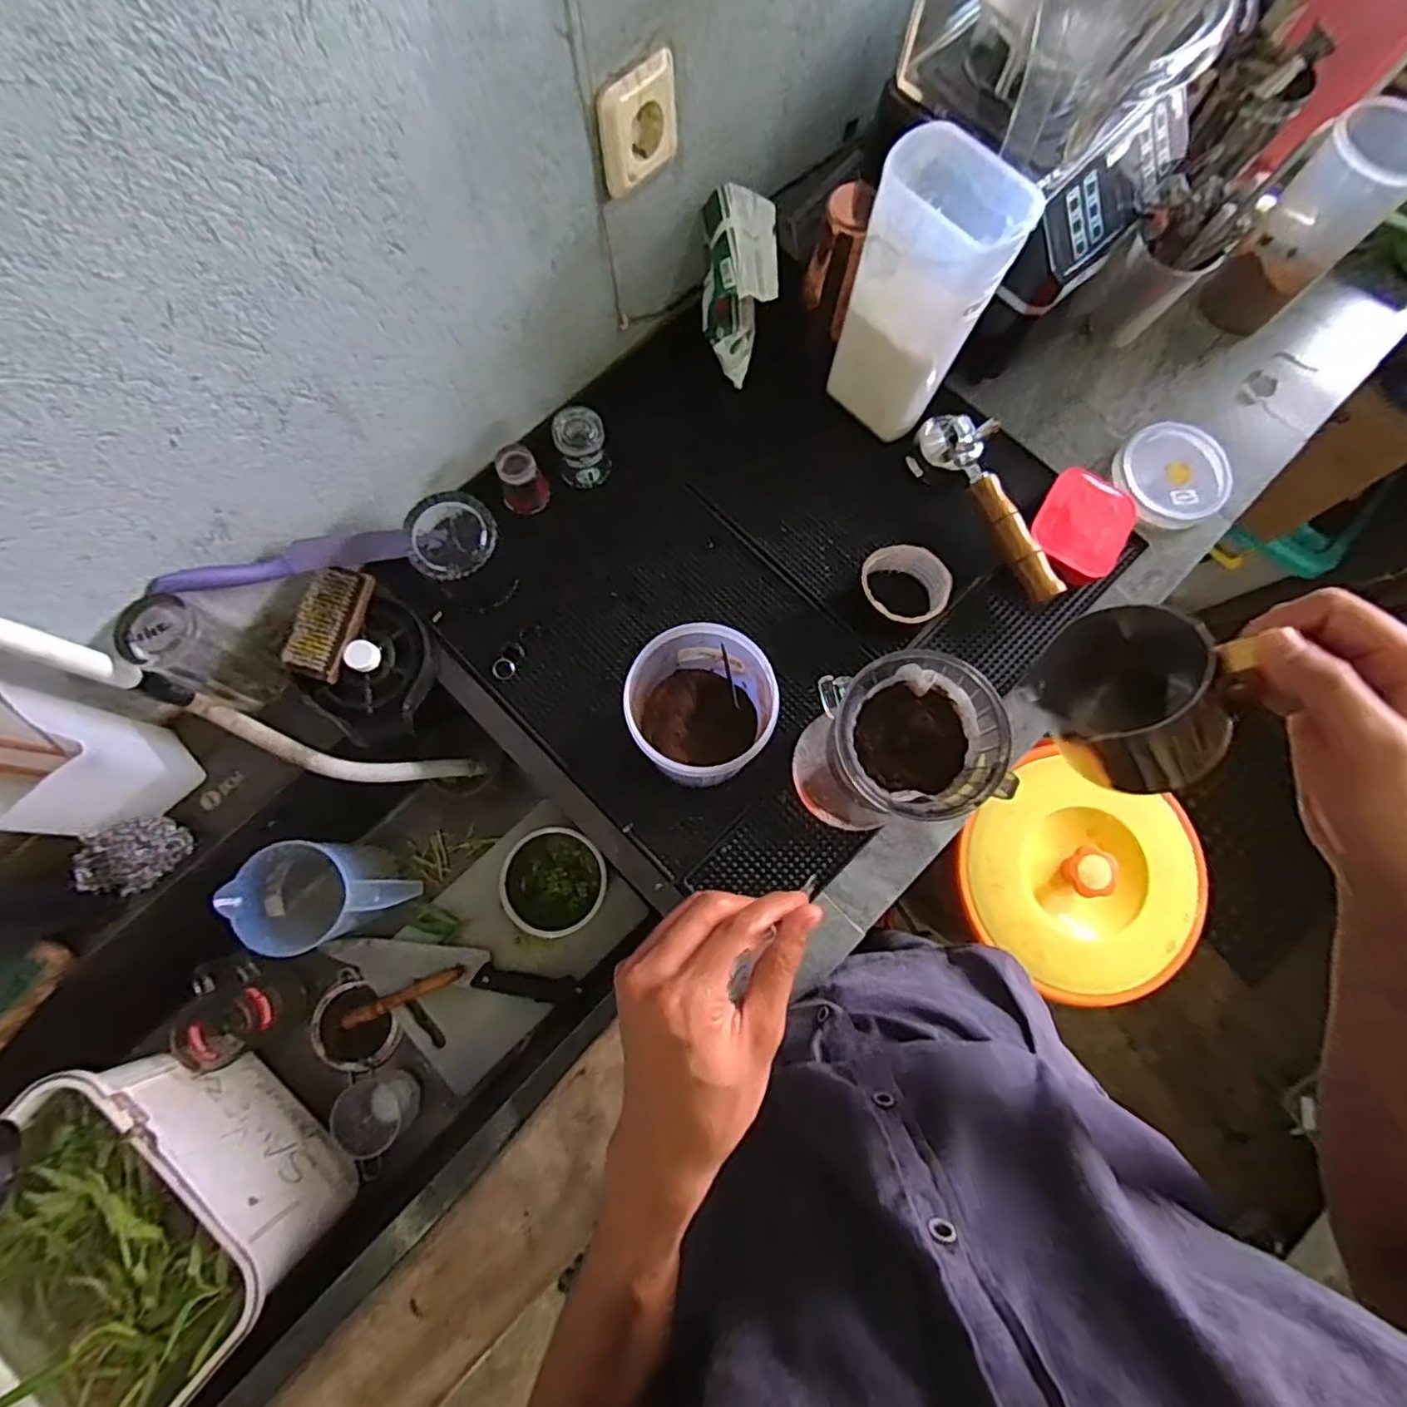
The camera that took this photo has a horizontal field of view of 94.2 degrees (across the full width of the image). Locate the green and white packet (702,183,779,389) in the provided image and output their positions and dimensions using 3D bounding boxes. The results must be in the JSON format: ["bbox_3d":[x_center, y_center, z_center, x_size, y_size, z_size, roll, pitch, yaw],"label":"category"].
[{"bbox_3d":[0.035,-0.424,0.674,0.074,0.120,0.117,1,77,-2],"label":"green and white packet"}]

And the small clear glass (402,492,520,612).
[{"bbox_3d":[-0.227,-0.142,0.622,0.075,0.087,0.077,0,77,-2],"label":"small clear glass"}]

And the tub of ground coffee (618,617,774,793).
[{"bbox_3d":[-0.005,0.011,0.566,0.117,0.160,0.112,-25,79,-7],"label":"tub of ground coffee"}]

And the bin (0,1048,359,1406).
[{"bbox_3d":[-0.513,0.482,0.619,0.275,0.186,0.197,40,79,7],"label":"bin"}]

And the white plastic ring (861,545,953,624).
[{"bbox_3d":[0.195,-0.113,0.644,0.087,0.040,0.075,5,77,-1],"label":"white plastic ring"}]

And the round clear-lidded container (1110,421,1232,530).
[{"bbox_3d":[0.512,-0.249,0.716,0.113,0.026,0.126,42,79,8],"label":"round clear-lidded container"}]

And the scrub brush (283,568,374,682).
[{"bbox_3d":[-0.347,-0.076,0.607,0.042,0.025,0.105,19,77,3],"label":"scrub brush"}]

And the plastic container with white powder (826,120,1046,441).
[{"bbox_3d":[0.196,-0.366,0.606,0.117,0.243,0.080,37,78,7],"label":"plastic container with white powder"}]

